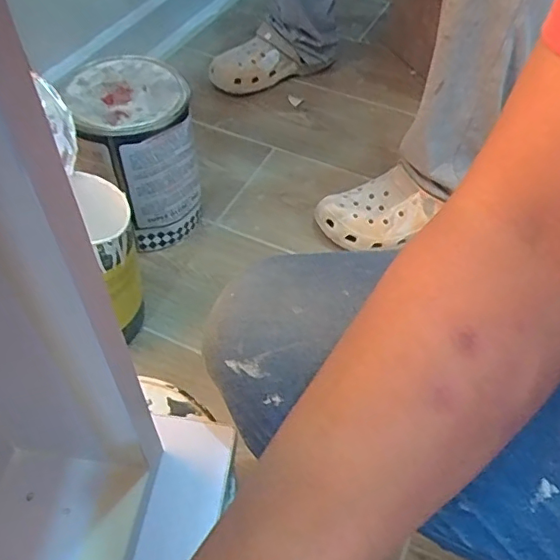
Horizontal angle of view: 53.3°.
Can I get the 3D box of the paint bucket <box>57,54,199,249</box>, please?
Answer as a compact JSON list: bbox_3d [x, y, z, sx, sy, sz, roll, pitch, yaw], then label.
[{"bbox_3d":[-0.188,-0.161,0.755,0.137,0.212,0.146,1,51,-1],"label":"paint bucket"}]

